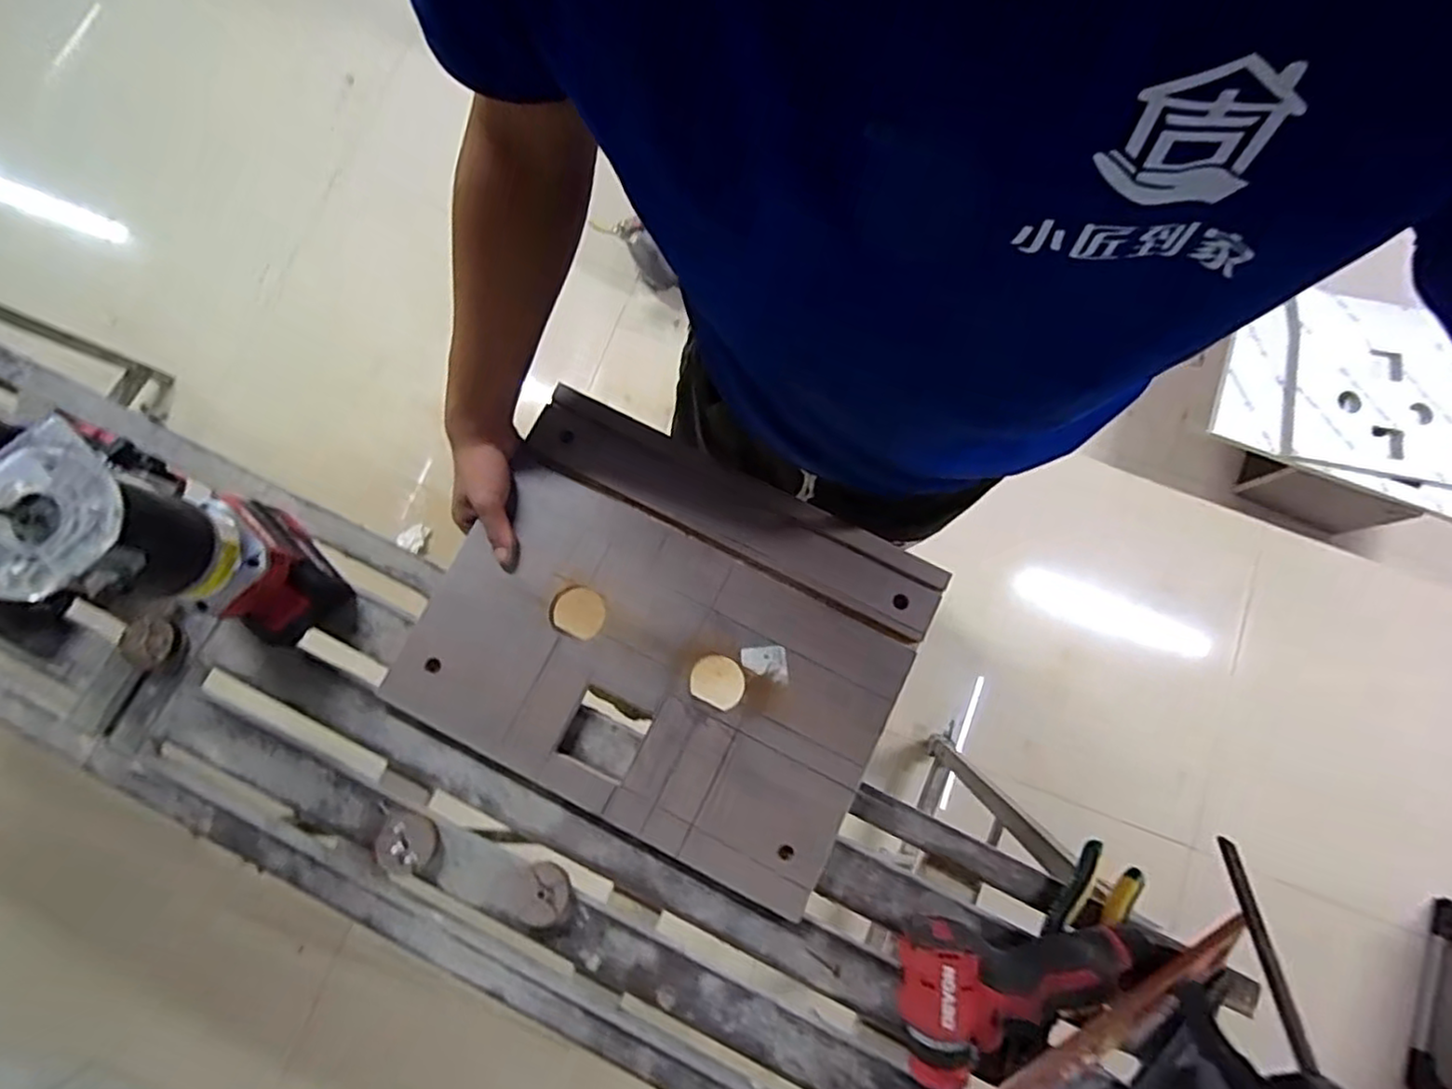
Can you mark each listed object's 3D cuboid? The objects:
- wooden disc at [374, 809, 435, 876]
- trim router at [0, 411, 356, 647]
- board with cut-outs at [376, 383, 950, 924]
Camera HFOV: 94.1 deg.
[{"bbox_3d":[-0.274,0.255,0.579,0.046,0.009,0.047,8,63,-17],"label":"wooden disc"},{"bbox_3d":[-0.413,0.001,0.517,0.120,0.247,0.096,42,82,7],"label":"trim router"},{"bbox_3d":[-0.049,0.079,0.603,0.402,0.019,0.322,27,80,4],"label":"board with cut-outs"}]

